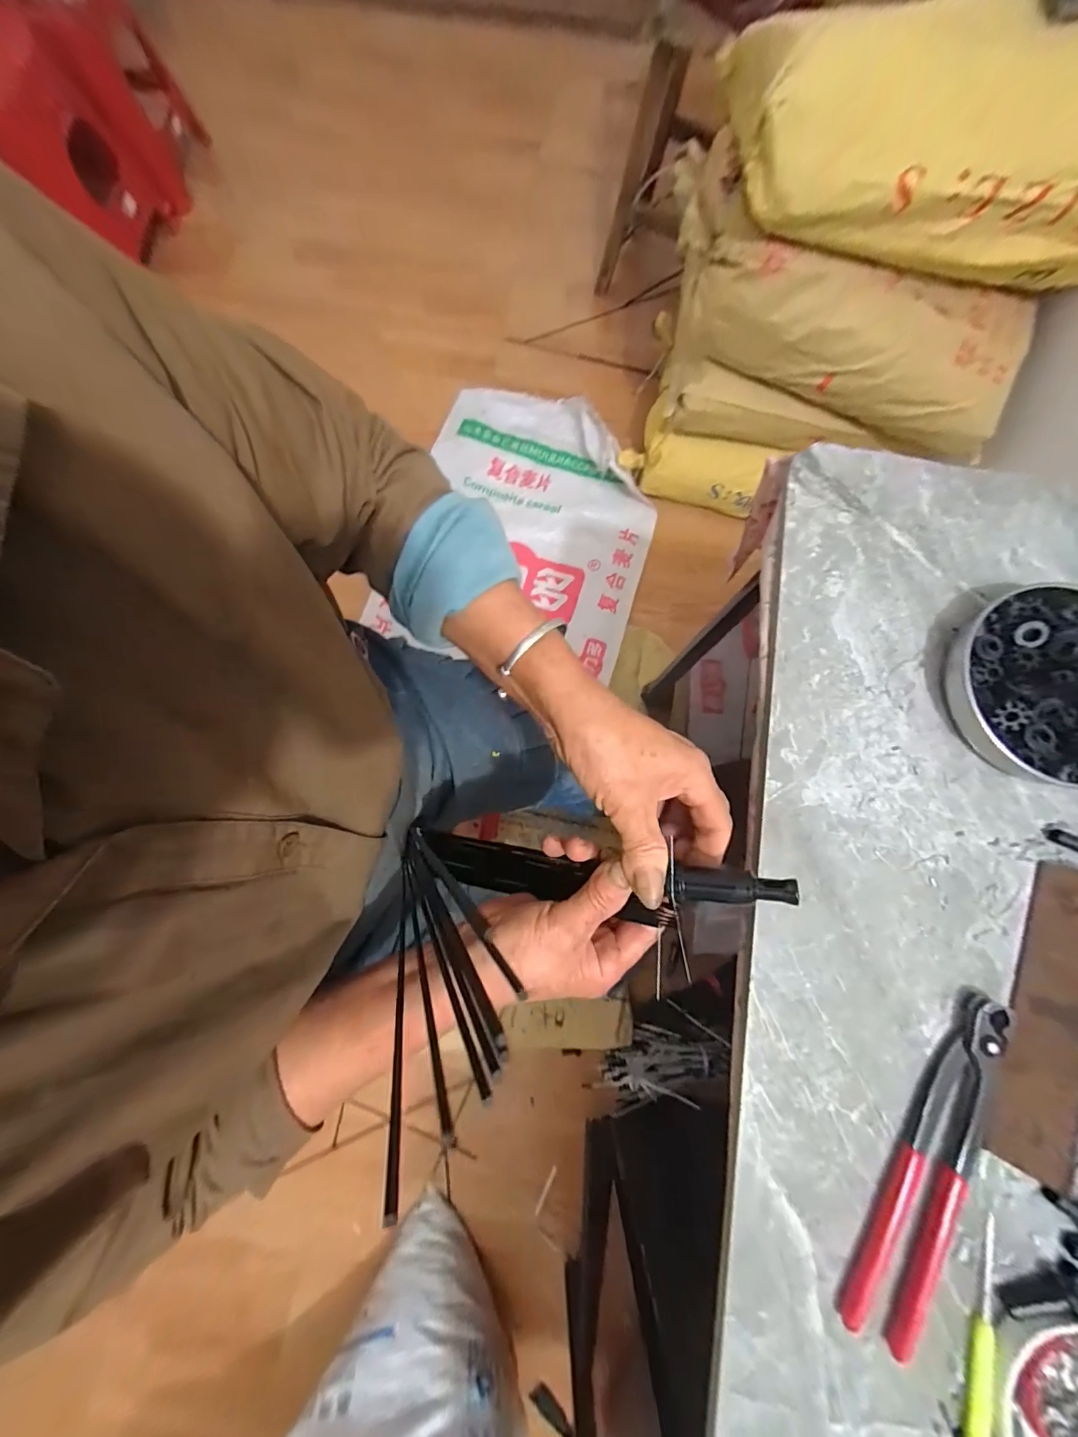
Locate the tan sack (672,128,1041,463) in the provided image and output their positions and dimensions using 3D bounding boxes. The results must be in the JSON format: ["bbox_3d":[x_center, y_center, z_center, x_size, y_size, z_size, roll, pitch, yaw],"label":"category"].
[{"bbox_3d":[0.547,-0.721,0.830,0.659,0.200,0.276,21,79,4],"label":"tan sack"}]

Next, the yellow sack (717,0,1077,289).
[{"bbox_3d":[0.590,-0.796,0.657,0.687,0.199,0.171,0,79,0],"label":"yellow sack"}]

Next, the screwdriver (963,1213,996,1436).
[{"bbox_3d":[0.252,0.350,0.263,0.014,0.008,0.110,17,79,3],"label":"screwdriver"}]

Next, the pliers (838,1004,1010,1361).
[{"bbox_3d":[0.238,0.264,0.275,0.045,0.014,0.192,33,80,6],"label":"pliers"}]

